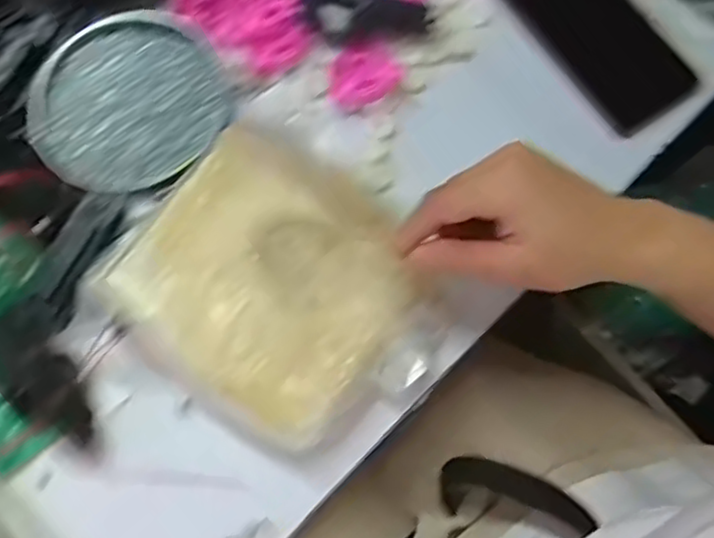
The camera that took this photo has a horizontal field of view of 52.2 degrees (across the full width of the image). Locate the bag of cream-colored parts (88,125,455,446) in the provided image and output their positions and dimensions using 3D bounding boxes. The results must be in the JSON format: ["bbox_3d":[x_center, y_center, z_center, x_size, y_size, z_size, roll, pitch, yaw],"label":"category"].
[{"bbox_3d":[-0.046,0.011,0.467,0.201,0.025,0.162,34,77,11],"label":"bag of cream-colored parts"}]

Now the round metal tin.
[{"bbox_3d":[-0.163,-0.119,0.519,0.139,0.019,0.123,-14,73,-3],"label":"round metal tin"}]

